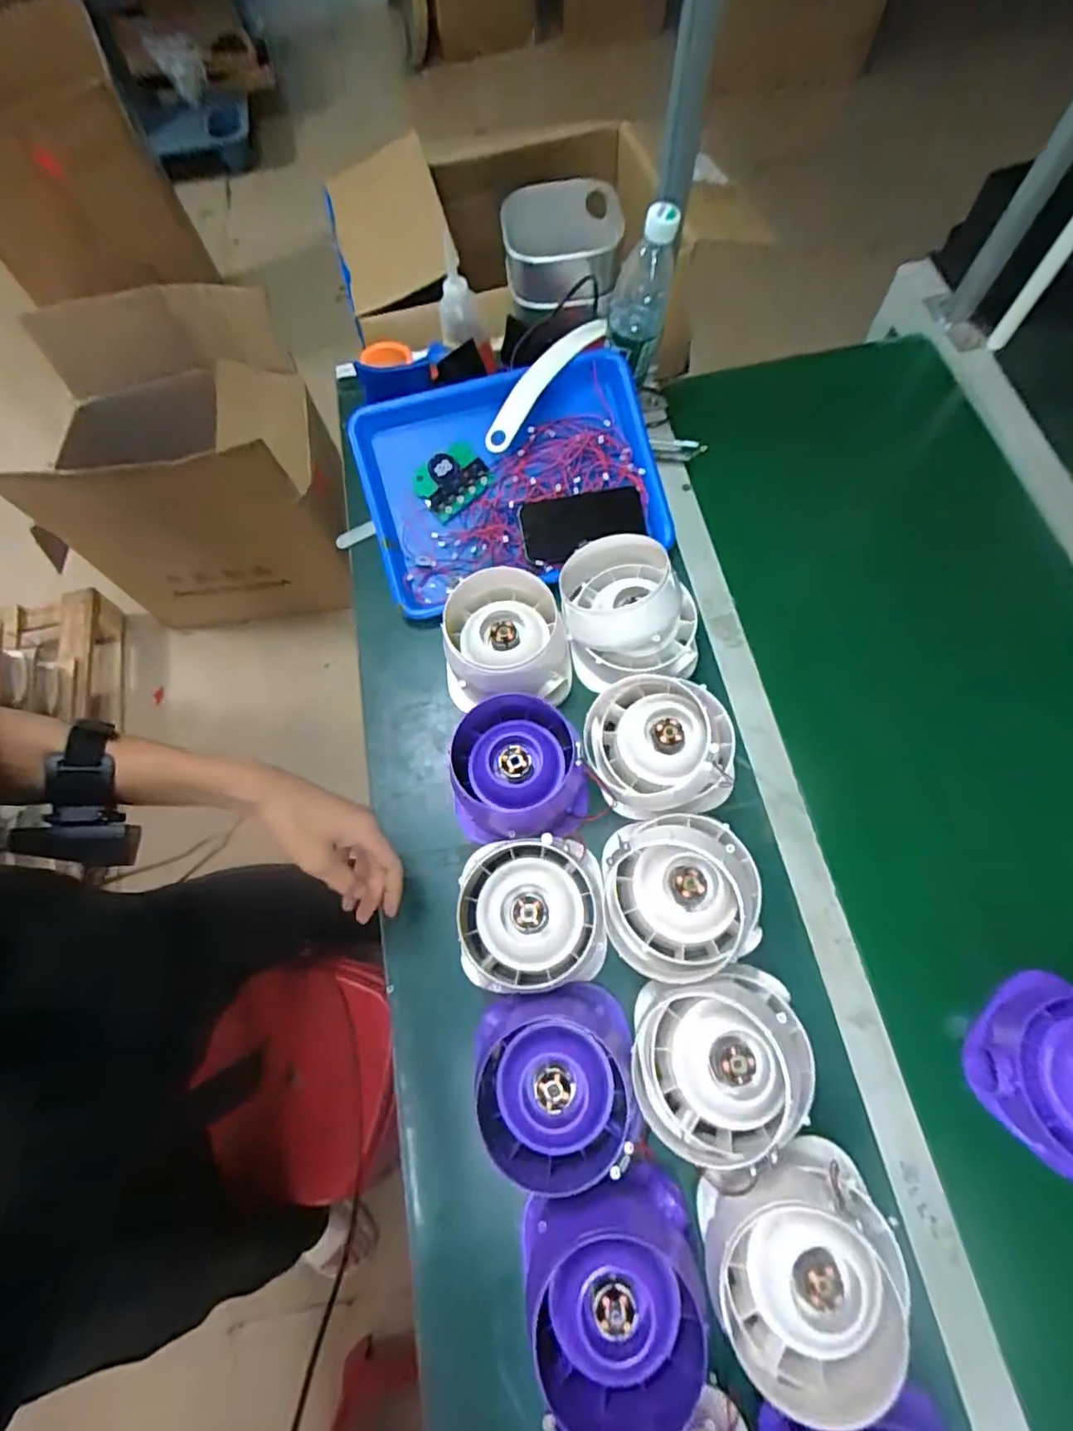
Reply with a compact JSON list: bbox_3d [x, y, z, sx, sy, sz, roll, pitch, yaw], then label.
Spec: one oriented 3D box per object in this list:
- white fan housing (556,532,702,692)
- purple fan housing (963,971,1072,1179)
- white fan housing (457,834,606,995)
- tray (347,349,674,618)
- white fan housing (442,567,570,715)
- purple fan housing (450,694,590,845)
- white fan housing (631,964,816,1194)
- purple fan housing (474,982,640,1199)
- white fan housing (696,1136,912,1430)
[{"bbox_3d":[0.098,-0.110,0.632,0.140,0.101,0.153,-2,69,2],"label":"white fan housing"},{"bbox_3d":[0.443,0.297,0.485,0.121,0.075,0.126,-1,69,2],"label":"purple fan housing"},{"bbox_3d":[-0.005,0.183,0.552,0.129,0.082,0.130,-4,69,1],"label":"white fan housing"},{"bbox_3d":[-0.027,-0.278,0.704,0.346,0.054,0.251,-16,98,-1],"label":"tray"},{"bbox_3d":[-0.035,-0.071,0.640,0.136,0.100,0.142,-3,69,1],"label":"white fan housing"},{"bbox_3d":[-0.017,0.058,0.586,0.131,0.093,0.125,-4,69,1],"label":"purple fan housing"},{"bbox_3d":[0.153,0.290,0.482,0.142,0.091,0.145,-1,69,2],"label":"white fan housing"},{"bbox_3d":[0.013,0.309,0.496,0.131,0.082,0.141,-6,69,0],"label":"purple fan housing"},{"bbox_3d":[0.191,0.397,0.437,0.144,0.095,0.139,-26,70,-7],"label":"white fan housing"}]

